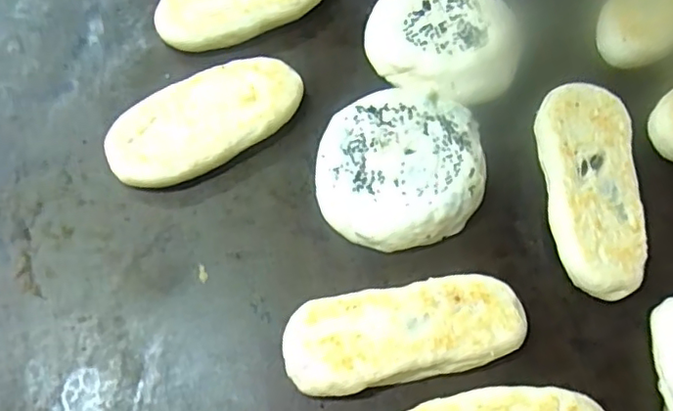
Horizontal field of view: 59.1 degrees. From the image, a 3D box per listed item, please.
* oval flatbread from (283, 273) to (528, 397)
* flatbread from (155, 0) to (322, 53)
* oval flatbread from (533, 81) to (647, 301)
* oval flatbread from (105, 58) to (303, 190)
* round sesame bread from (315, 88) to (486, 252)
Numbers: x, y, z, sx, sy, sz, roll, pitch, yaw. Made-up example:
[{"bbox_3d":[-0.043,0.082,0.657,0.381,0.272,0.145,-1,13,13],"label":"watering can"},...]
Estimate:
[{"bbox_3d":[0.042,0.081,0.377,0.146,0.029,0.058,-10,68,-4],"label":"oval flatbread"},{"bbox_3d":[-0.077,-0.169,0.481,0.138,0.023,0.066,-26,70,-10],"label":"flatbread"},{"bbox_3d":[0.179,-0.013,0.419,0.065,0.024,0.156,0,67,0],"label":"oval flatbread"},{"bbox_3d":[-0.097,-0.062,0.440,0.145,0.020,0.069,-30,70,-12],"label":"oval flatbread"},{"bbox_3d":[0.045,-0.028,0.422,0.113,0.024,0.116,0,67,0],"label":"round sesame bread"}]

